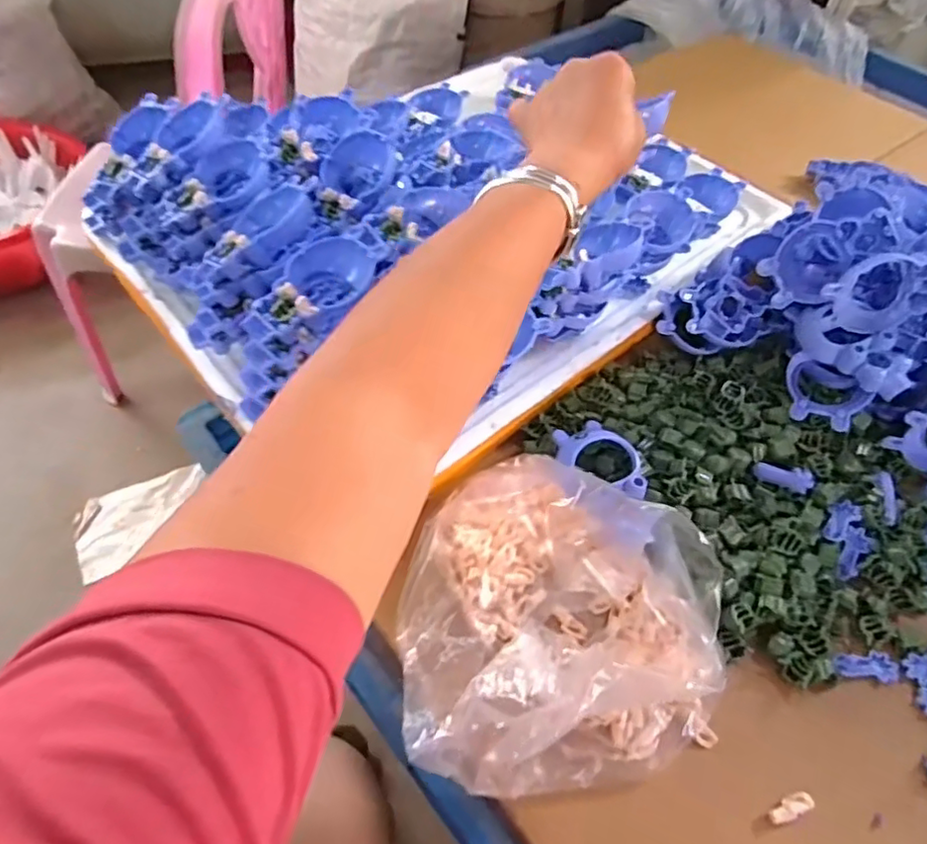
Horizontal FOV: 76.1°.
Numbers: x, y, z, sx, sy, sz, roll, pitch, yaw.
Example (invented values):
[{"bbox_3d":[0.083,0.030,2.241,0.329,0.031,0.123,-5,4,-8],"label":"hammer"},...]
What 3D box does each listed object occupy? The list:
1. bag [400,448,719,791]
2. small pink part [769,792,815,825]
[{"bbox_3d":[0.059,0.111,0.371,0.192,0.074,0.204,3,54,-2],"label":"bag"},{"bbox_3d":[0.187,0.221,0.338,0.027,0.011,0.011,-14,56,-13],"label":"small pink part"}]

